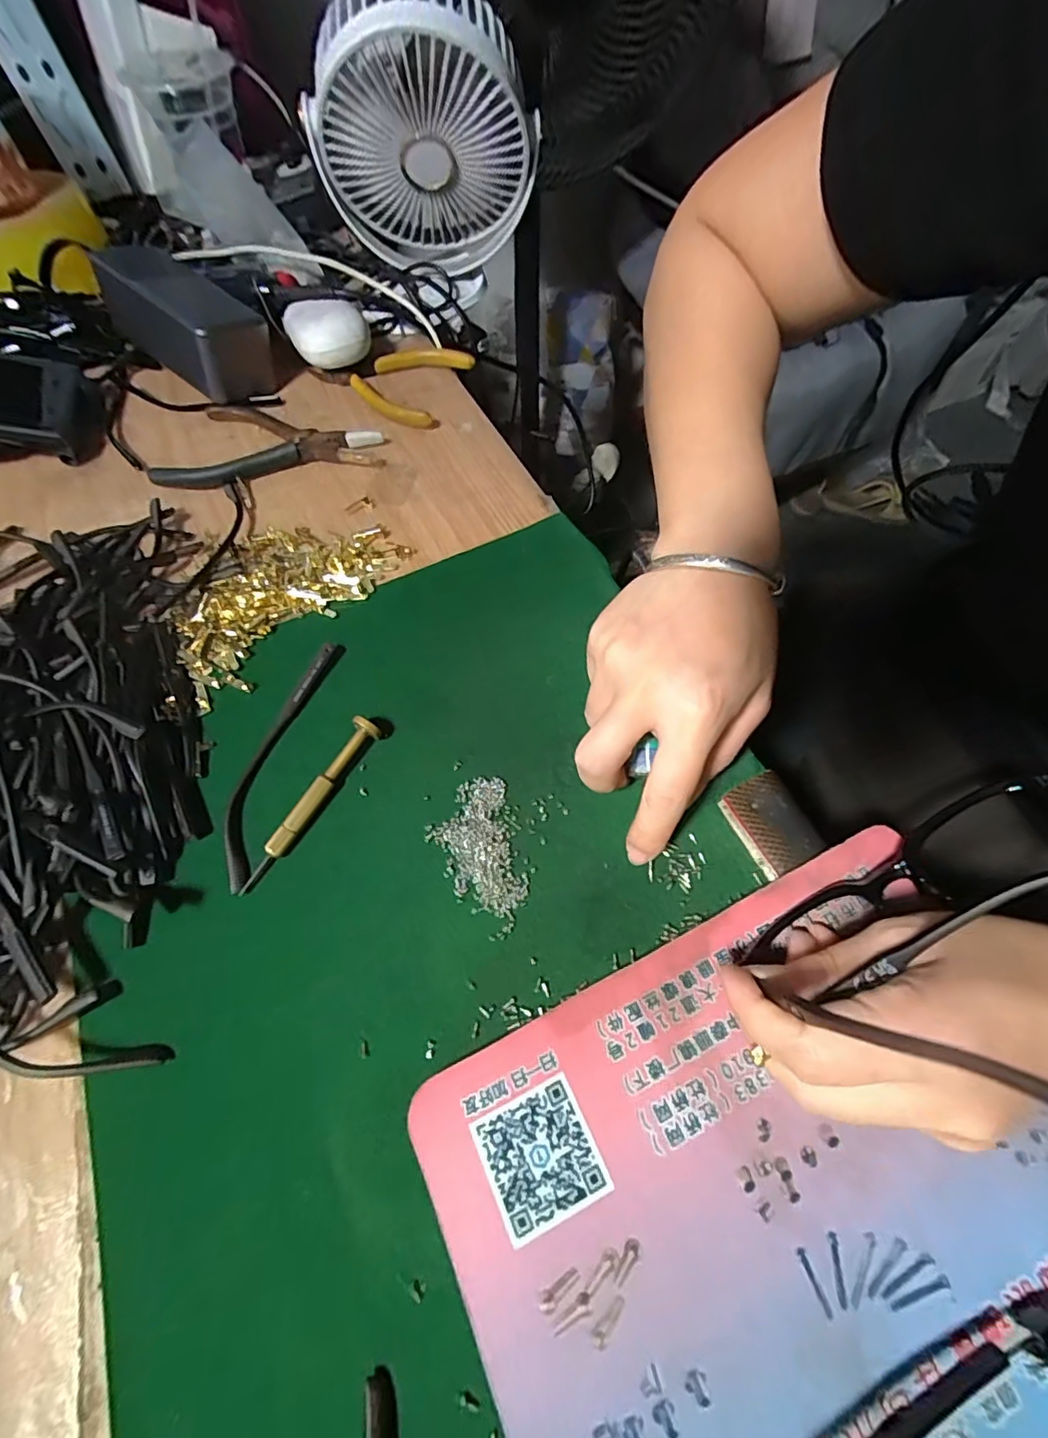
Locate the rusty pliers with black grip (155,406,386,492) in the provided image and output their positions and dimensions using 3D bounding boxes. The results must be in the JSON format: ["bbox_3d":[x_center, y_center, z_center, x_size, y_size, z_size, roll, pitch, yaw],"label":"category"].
[{"bbox_3d":[-0.172,-0.192,0.367,0.147,0.012,0.073,-2,63,2],"label":"rusty pliers with black grip"}]

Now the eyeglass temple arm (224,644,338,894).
[{"bbox_3d":[-0.124,0.017,0.264,0.023,0.009,0.129,8,64,7],"label":"eyeglass temple arm"}]

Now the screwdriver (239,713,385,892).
[{"bbox_3d":[-0.100,0.040,0.249,0.010,0.014,0.093,28,68,16],"label":"screwdriver"}]

